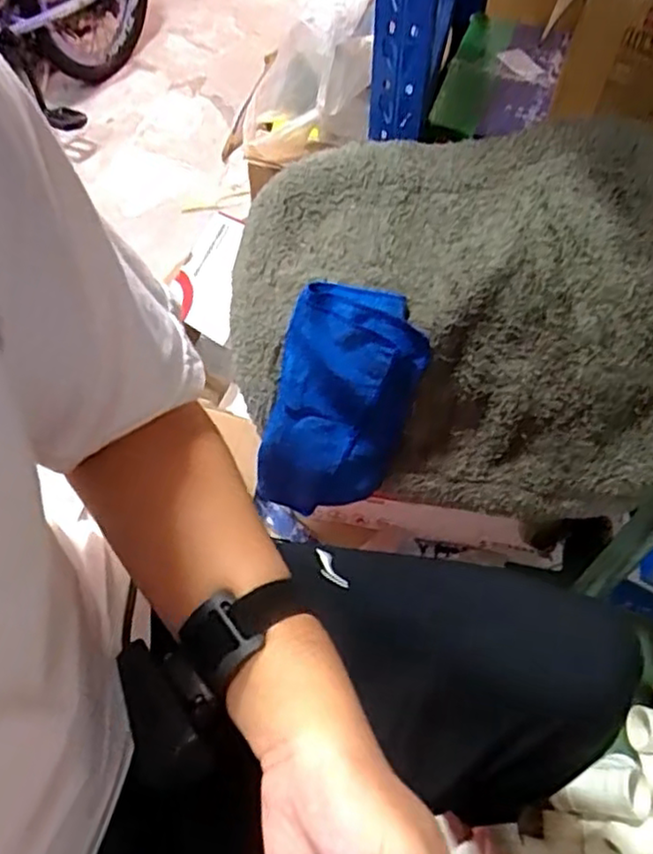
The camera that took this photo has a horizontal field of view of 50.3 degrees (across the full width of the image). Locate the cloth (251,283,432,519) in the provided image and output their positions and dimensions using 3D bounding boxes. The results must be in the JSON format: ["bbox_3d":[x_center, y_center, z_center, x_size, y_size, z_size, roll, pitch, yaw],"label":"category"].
[{"bbox_3d":[0.015,-0.020,0.846,0.165,0.302,0.029,13,28,-4],"label":"cloth"}]

